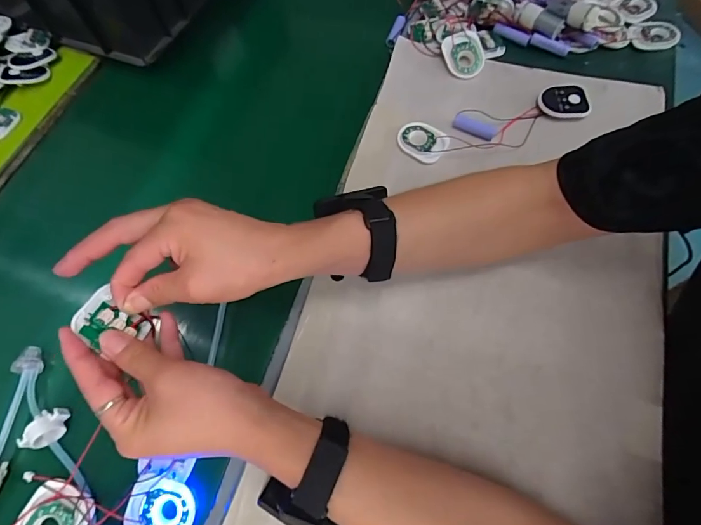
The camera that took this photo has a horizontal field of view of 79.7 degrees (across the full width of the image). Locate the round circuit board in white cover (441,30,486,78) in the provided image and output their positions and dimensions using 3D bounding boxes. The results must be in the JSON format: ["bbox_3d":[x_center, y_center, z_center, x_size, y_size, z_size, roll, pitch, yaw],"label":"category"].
[{"bbox_3d":[0.144,-0.264,0.532,0.048,0.008,0.058,-22,88,1],"label":"round circuit board in white cover"}]

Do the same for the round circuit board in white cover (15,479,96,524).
[{"bbox_3d":[-0.239,0.209,0.335,0.048,0.008,0.060,35,76,-2],"label":"round circuit board in white cover"}]

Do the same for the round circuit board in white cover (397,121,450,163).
[{"bbox_3d":[0.084,-0.143,0.488,0.045,0.009,0.061,-40,70,-15],"label":"round circuit board in white cover"}]

